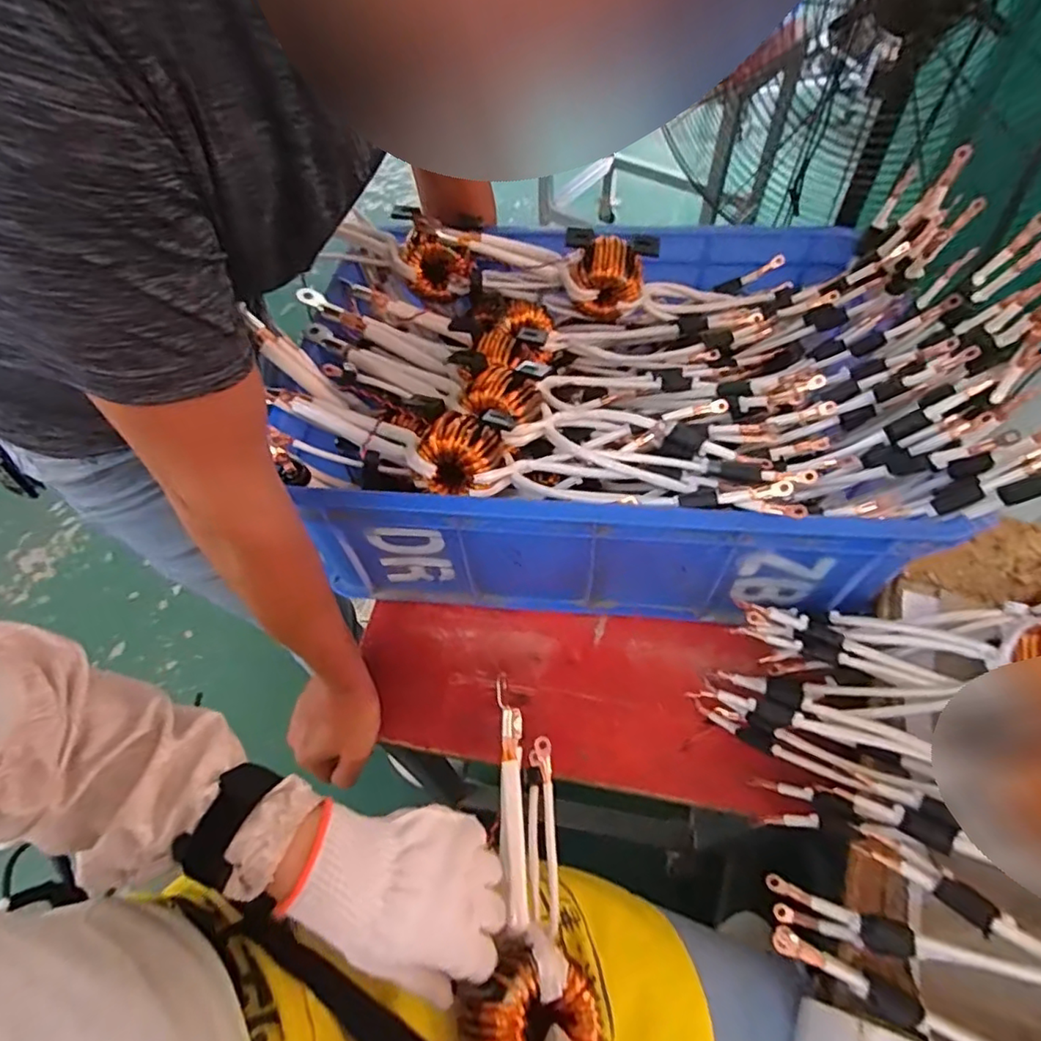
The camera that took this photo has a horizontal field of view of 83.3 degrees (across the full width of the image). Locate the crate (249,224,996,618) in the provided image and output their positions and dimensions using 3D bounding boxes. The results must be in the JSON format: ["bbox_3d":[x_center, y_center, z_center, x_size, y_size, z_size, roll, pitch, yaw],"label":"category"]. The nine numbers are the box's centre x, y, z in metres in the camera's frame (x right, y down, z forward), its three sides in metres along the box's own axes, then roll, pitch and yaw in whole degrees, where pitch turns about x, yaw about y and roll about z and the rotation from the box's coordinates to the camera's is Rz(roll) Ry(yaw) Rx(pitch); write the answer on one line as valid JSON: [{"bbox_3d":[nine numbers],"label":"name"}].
[{"bbox_3d":[0.067,-0.116,0.661,0.597,0.233,0.411,3,57,4],"label":"crate"}]

